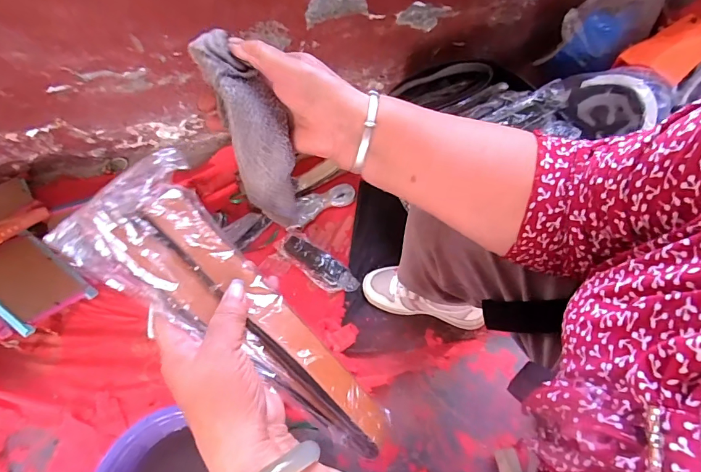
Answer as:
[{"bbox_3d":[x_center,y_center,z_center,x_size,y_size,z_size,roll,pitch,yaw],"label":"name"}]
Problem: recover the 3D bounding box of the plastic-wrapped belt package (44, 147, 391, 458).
[{"bbox_3d":[-0.076,0.055,0.302,0.263,0.019,0.093,41,70,-2],"label":"plastic-wrapped belt package"}]

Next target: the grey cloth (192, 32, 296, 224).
[{"bbox_3d":[-0.077,-0.088,0.340,0.051,0.026,0.161,-22,101,-8],"label":"grey cloth"}]

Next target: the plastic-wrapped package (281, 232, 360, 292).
[{"bbox_3d":[-0.072,0.058,0.887,0.199,0.021,0.065,34,71,21],"label":"plastic-wrapped package"}]

